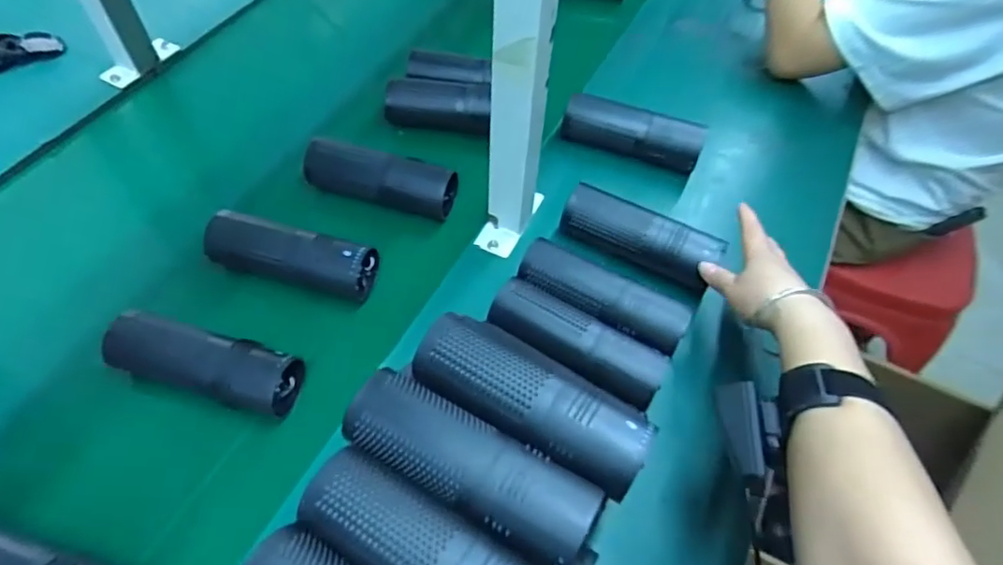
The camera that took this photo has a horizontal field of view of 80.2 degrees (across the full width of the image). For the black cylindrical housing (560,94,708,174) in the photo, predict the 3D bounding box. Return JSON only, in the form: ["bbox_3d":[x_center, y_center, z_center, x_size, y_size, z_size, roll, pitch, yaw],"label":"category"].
[{"bbox_3d":[0.152,-0.176,0.697,0.164,0.051,0.049,20,57,10],"label":"black cylindrical housing"}]

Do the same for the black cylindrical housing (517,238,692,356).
[{"bbox_3d":[0.091,0.016,0.561,0.162,0.054,0.053,31,60,16],"label":"black cylindrical housing"}]

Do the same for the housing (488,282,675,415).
[{"bbox_3d":[0.067,0.055,0.536,0.164,0.048,0.056,28,59,14],"label":"housing"}]

